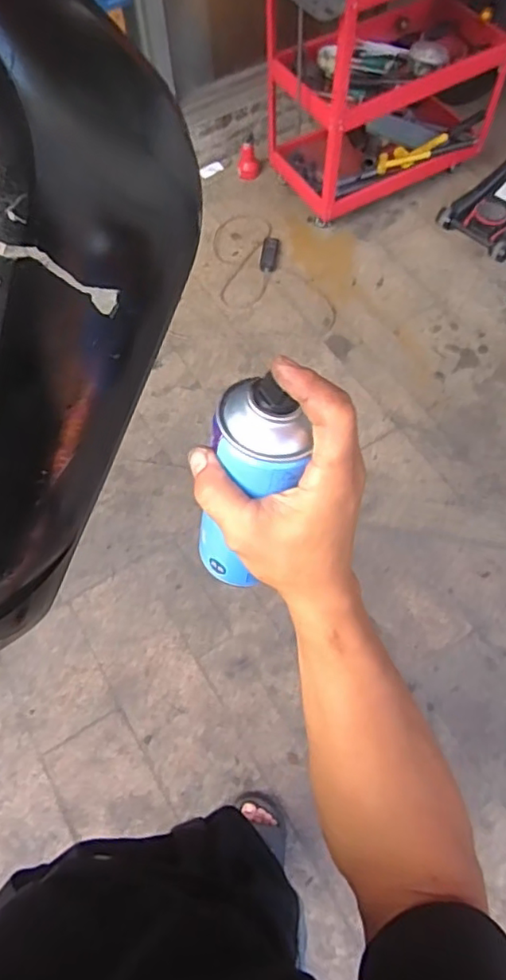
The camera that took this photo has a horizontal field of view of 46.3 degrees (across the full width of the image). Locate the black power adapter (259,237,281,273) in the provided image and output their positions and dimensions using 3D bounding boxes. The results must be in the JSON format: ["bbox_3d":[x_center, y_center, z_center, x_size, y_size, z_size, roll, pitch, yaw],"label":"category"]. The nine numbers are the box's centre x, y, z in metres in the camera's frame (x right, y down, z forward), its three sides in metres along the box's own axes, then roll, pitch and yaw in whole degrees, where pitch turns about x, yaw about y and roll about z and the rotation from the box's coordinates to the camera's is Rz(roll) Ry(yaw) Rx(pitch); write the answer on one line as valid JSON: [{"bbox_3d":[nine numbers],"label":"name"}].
[{"bbox_3d":[0.054,-0.733,1.846,0.054,0.023,0.131,6,64,4],"label":"black power adapter"}]

